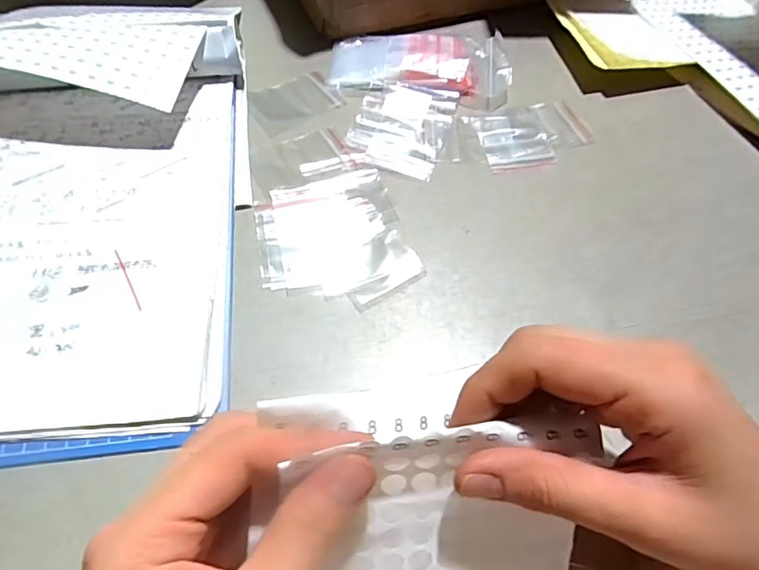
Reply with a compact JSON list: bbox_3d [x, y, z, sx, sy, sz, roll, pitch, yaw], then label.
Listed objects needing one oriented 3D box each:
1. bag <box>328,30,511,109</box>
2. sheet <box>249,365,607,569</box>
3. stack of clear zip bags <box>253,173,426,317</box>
[{"bbox_3d":[0.033,-0.184,0.427,0.144,0.019,0.070,6,57,1],"label":"bag"},{"bbox_3d":[0.015,0.133,0.230,0.129,0.186,0.037,1,17,-7],"label":"sheet"},{"bbox_3d":[-0.030,-0.030,0.332,0.093,0.004,0.104,-16,60,-12],"label":"stack of clear zip bags"}]

